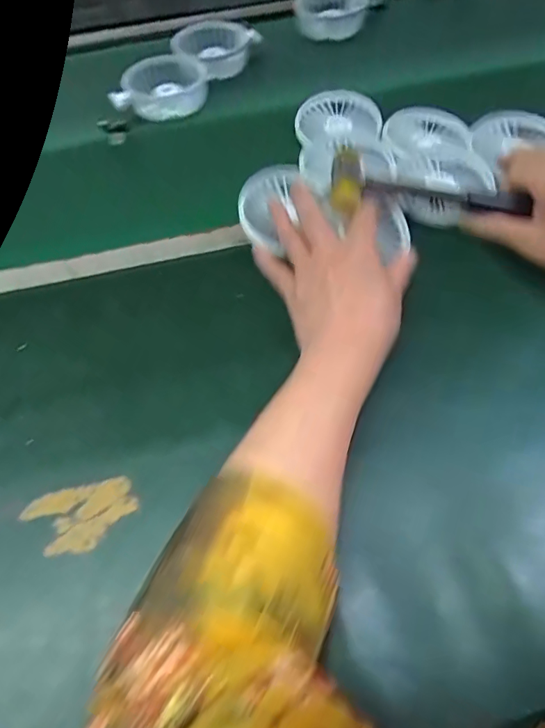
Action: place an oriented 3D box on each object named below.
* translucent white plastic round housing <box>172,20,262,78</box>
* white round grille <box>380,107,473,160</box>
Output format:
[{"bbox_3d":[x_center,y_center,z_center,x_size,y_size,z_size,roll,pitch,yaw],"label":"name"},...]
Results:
[{"bbox_3d":[-0.066,-0.362,0.546,0.089,0.028,0.078,13,61,9],"label":"translucent white plastic round housing"},{"bbox_3d":[0.148,-0.223,0.456,0.077,0.021,0.083,-1,60,1],"label":"white round grille"}]

